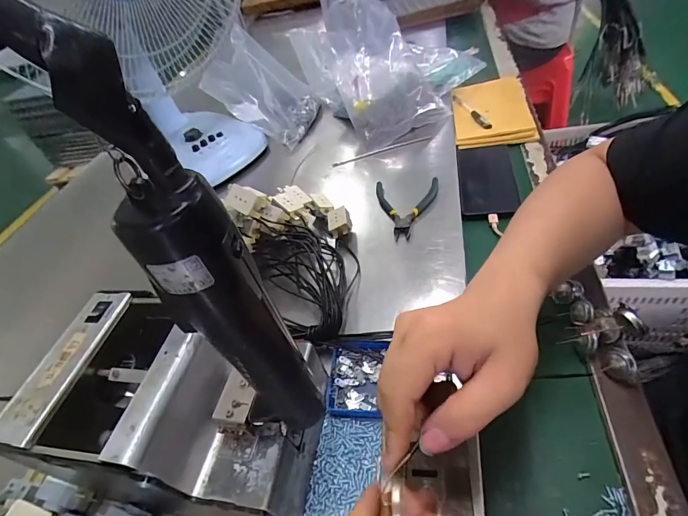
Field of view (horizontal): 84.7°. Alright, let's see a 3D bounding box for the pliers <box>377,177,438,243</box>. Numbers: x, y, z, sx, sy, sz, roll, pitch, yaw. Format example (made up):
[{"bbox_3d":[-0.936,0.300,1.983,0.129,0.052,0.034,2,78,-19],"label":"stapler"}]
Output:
[{"bbox_3d":[0.082,-0.068,0.520,0.087,0.016,0.121,1,47,15],"label":"pliers"}]

